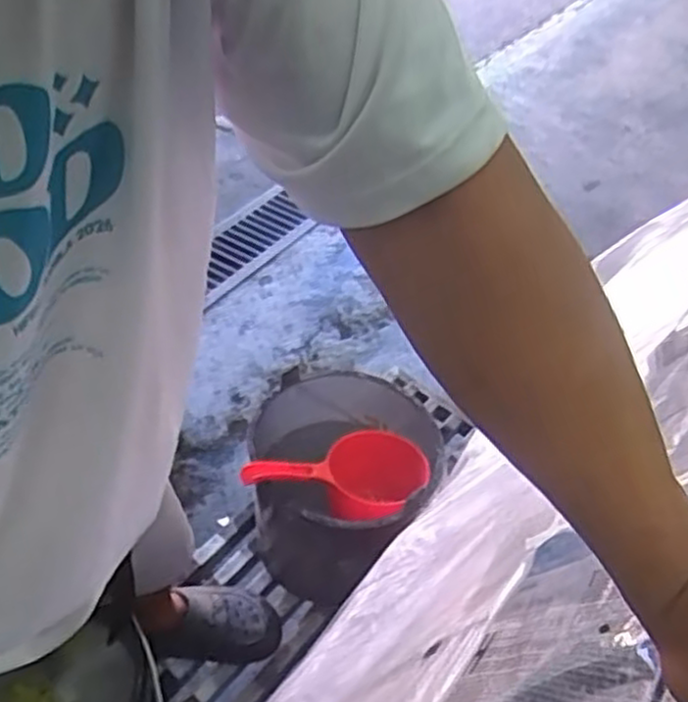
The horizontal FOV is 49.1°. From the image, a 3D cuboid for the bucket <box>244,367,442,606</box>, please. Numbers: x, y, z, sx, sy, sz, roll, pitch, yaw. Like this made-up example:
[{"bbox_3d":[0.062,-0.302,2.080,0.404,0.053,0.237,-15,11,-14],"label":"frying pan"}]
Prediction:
[{"bbox_3d":[0.005,0.215,1.242,0.289,0.300,0.292,3,46,-3],"label":"bucket"}]

